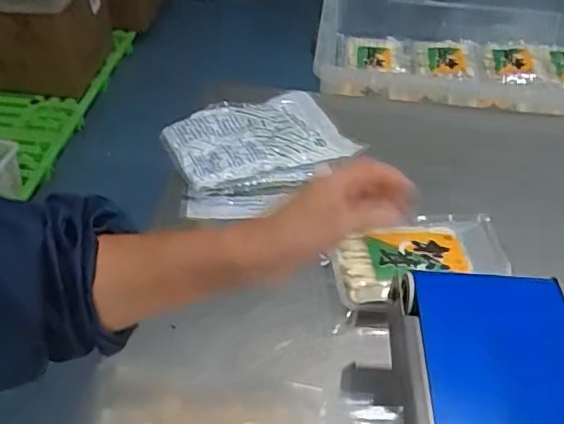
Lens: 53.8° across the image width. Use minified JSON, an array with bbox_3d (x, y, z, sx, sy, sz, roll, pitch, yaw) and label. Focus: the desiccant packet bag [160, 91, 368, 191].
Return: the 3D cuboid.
[{"bbox_3d":[-0.037,-0.117,0.866,0.273,0.031,0.194,-19,47,-18],"label":"desiccant packet bag"}]

